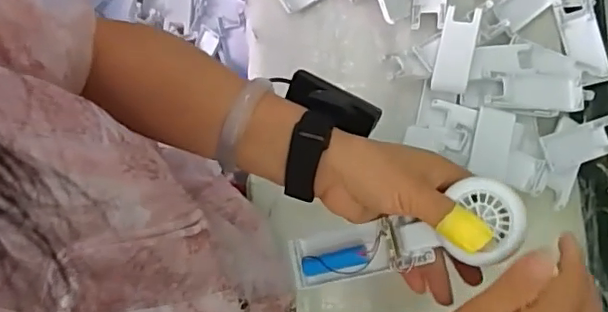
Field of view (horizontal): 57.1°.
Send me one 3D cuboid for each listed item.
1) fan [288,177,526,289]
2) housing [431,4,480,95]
[{"bbox_3d":[0.068,0.061,0.394,0.168,0.026,0.051,-21,76,28],"label":"fan"},{"bbox_3d":[0.169,-0.117,0.623,0.038,0.018,0.099,10,81,18],"label":"housing"}]

